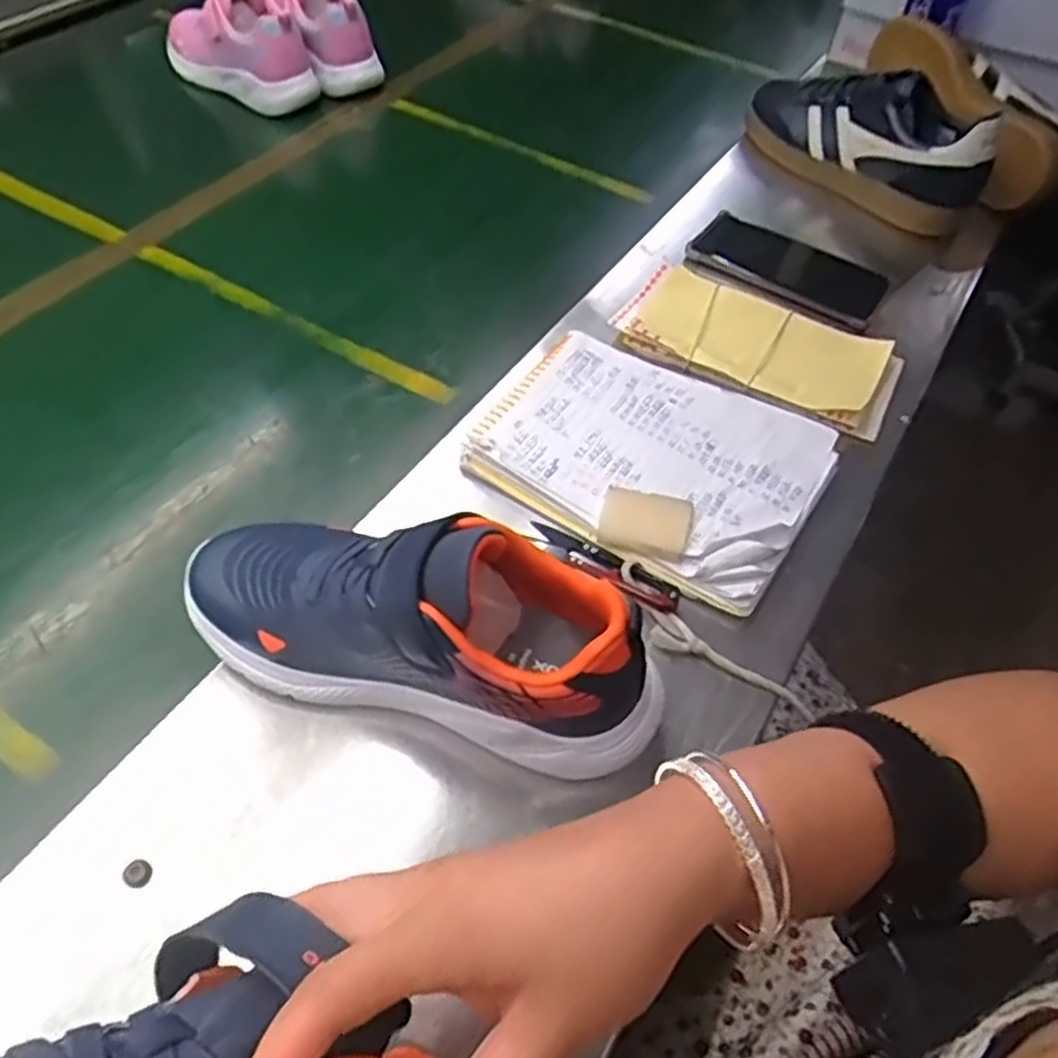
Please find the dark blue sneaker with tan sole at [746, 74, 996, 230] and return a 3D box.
[{"bbox_3d":[0.316,-0.371,0.766,0.089,0.127,0.254,-21,53,-21],"label":"dark blue sneaker with tan sole"}]

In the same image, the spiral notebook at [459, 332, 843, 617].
[{"bbox_3d":[0.080,-0.053,0.538,0.216,0.024,0.164,28,53,21],"label":"spiral notebook"}]

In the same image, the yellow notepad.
[{"bbox_3d":[0.176,-0.145,0.612,0.206,0.022,0.120,25,52,19],"label":"yellow notepad"}]

